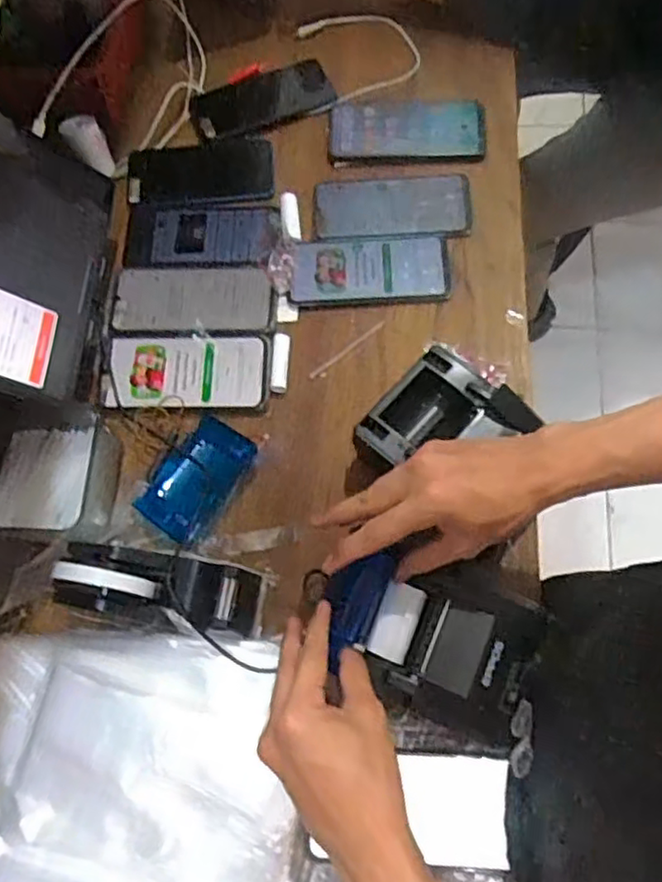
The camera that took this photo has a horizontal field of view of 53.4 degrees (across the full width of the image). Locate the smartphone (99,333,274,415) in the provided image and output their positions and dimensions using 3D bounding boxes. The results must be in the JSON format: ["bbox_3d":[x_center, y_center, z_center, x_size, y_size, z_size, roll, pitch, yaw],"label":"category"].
[{"bbox_3d":[-0.143,-0.071,0.654,0.166,0.005,0.083,0,70,5],"label":"smartphone"}]

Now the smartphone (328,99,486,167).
[{"bbox_3d":[0.084,-0.346,0.730,0.170,0.014,0.079,2,70,6],"label":"smartphone"}]

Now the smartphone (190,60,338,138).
[{"bbox_3d":[-0.080,-0.396,0.759,0.160,0.015,0.066,-16,69,-1],"label":"smartphone"}]

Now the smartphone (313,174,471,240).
[{"bbox_3d":[0.065,-0.255,0.709,0.165,0.007,0.078,-2,70,4],"label":"smartphone"}]

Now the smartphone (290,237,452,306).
[{"bbox_3d":[0.040,-0.179,0.677,0.160,0.013,0.081,-4,69,4],"label":"smartphone"}]

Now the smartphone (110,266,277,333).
[{"bbox_3d":[-0.141,-0.149,0.679,0.167,0.006,0.081,0,70,5],"label":"smartphone"}]

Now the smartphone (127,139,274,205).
[{"bbox_3d":[-0.146,-0.301,0.738,0.160,0.009,0.085,-5,69,3],"label":"smartphone"}]

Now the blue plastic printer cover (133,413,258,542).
[{"bbox_3d":[-0.122,0.035,0.605,0.068,0.016,0.109,34,76,16],"label":"blue plastic printer cover"}]

